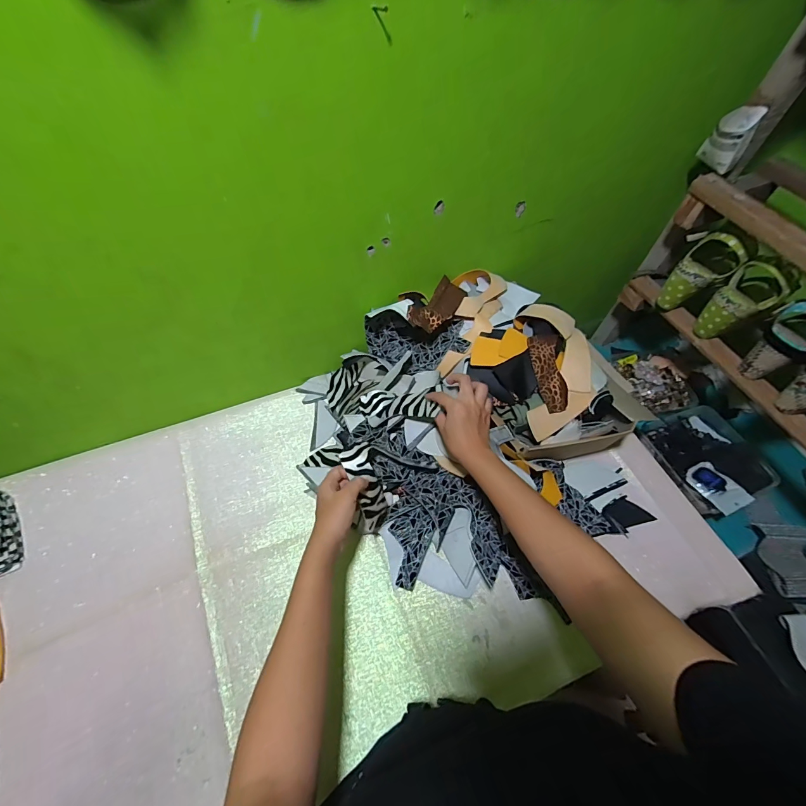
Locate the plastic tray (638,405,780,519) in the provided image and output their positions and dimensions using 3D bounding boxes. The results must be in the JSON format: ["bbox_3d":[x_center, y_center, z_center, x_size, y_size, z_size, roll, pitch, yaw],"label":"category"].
[{"bbox_3d":[0.616,0.109,0.763,0.195,0.065,0.207,-21,62,-15],"label":"plastic tray"}]

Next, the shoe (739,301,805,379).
[{"bbox_3d":[0.602,-0.098,0.583,0.079,0.127,0.084,-27,63,-18],"label":"shoe"}]

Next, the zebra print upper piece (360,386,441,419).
[{"bbox_3d":[-0.012,-0.001,0.615,0.154,0.031,0.051,2,56,26],"label":"zebra print upper piece"}]

